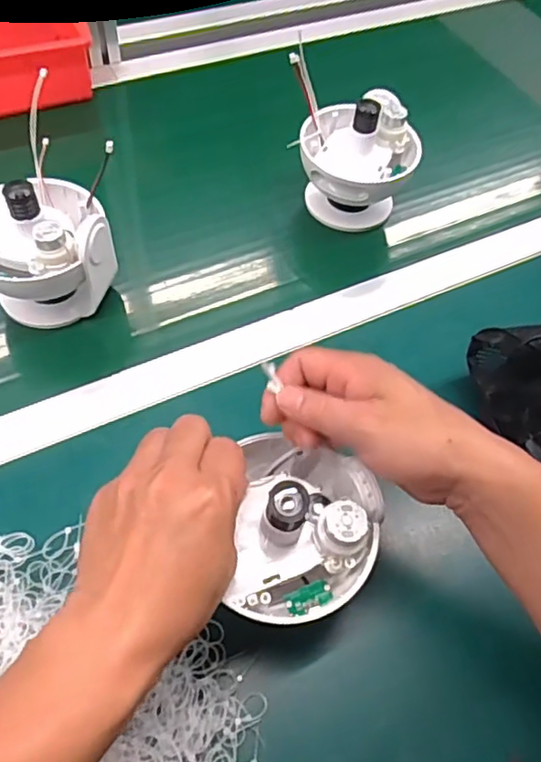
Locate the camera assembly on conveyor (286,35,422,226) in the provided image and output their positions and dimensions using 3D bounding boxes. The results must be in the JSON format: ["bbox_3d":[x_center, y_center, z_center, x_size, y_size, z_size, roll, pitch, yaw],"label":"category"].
[{"bbox_3d":[0.081,-0.226,0.601,0.125,0.130,0.102,4,56,-2],"label":"camera assembly on conveyor"}]

